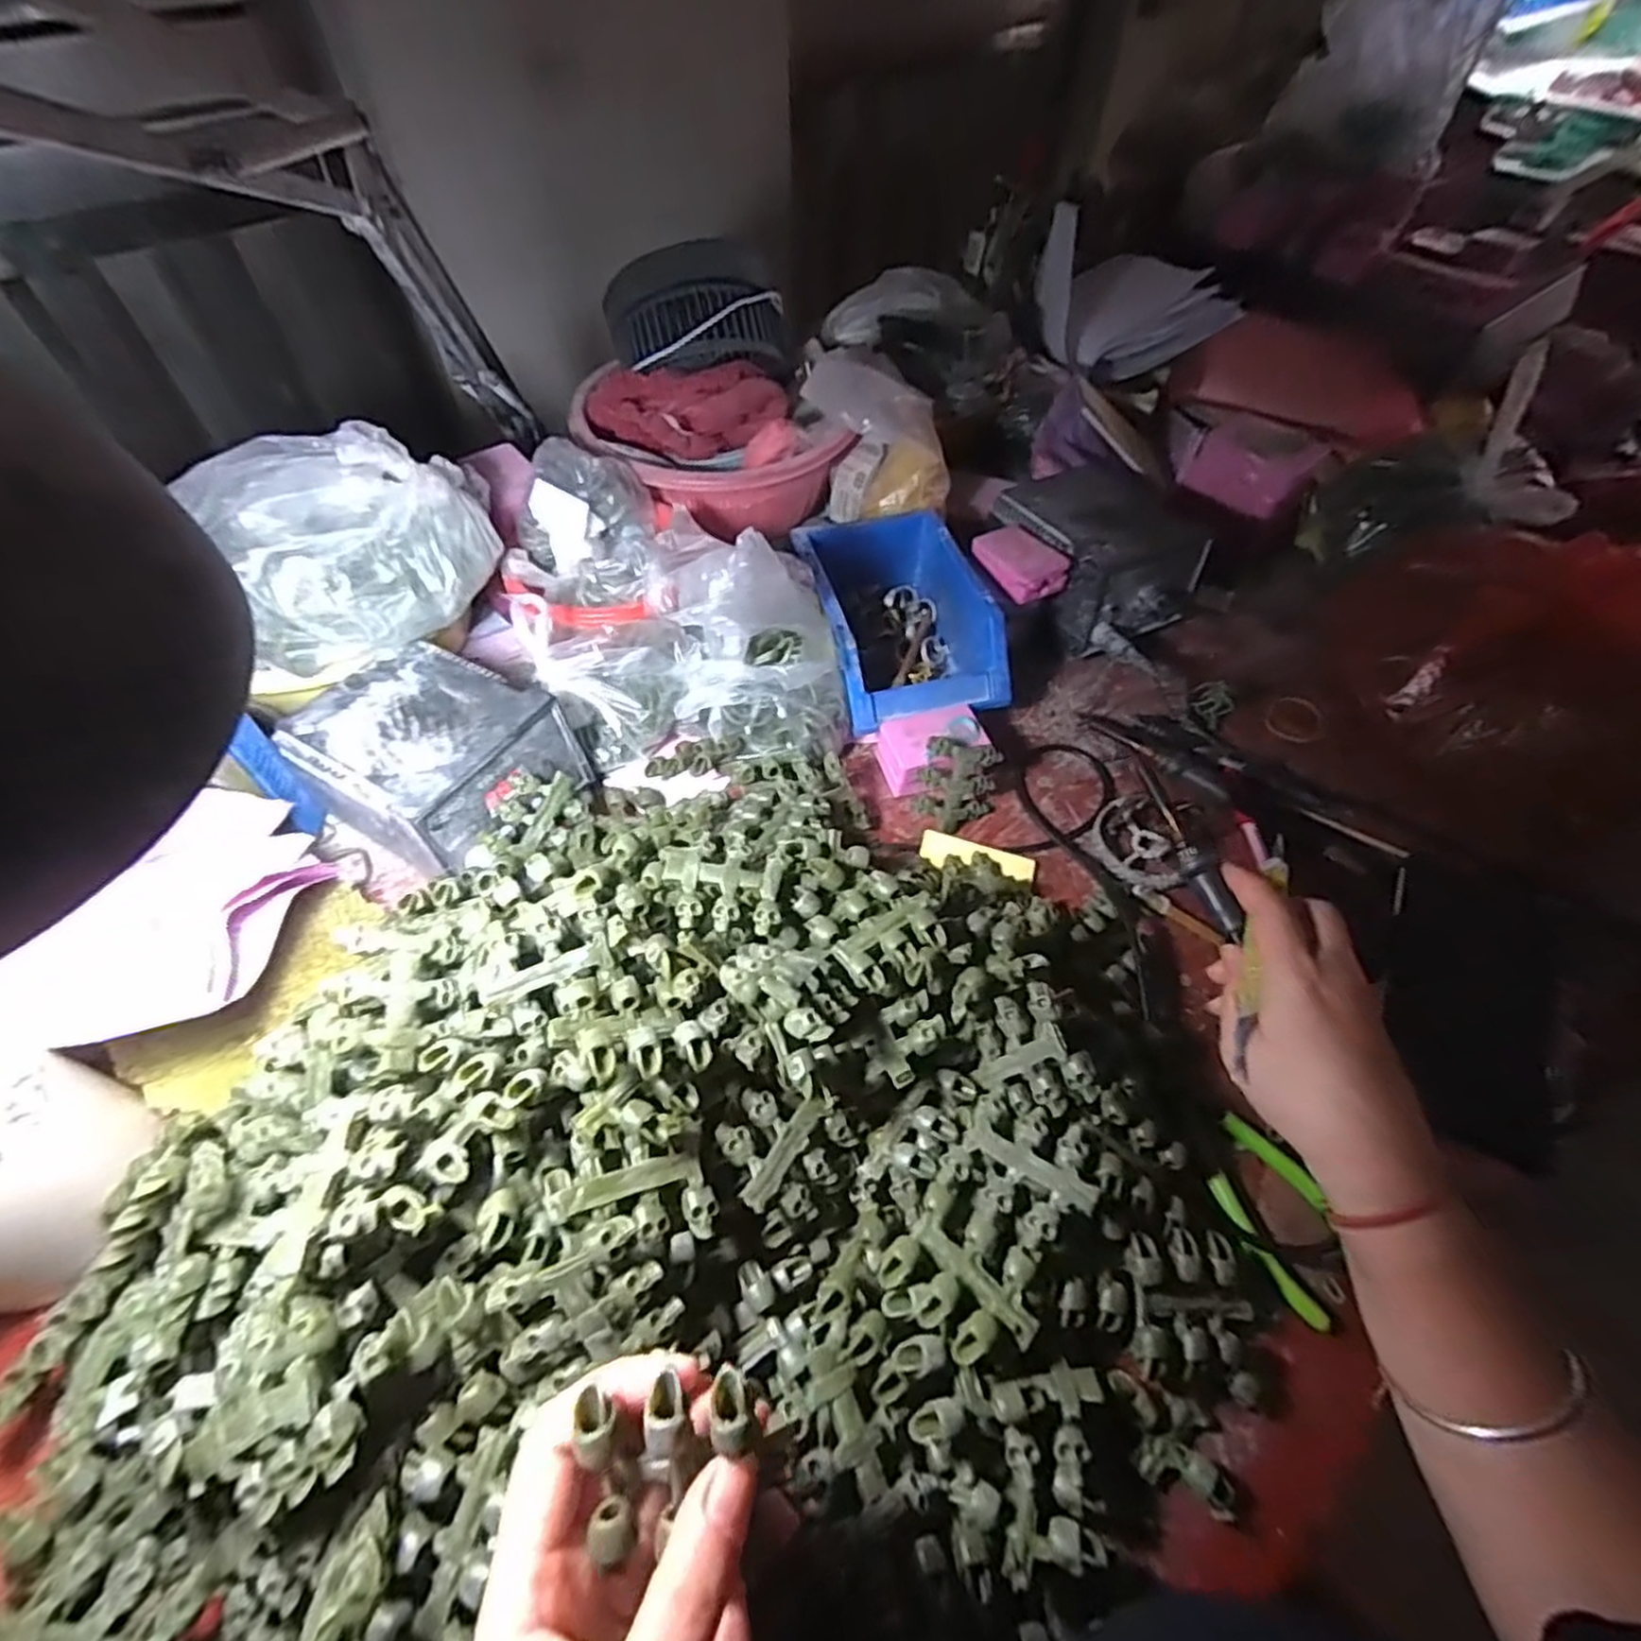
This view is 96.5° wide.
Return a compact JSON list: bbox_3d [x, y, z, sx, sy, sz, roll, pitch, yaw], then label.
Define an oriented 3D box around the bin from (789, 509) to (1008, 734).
[{"bbox_3d":[0.057,-0.159,0.578,0.122,0.074,0.192,-12,57,-10],"label":"bin"}]

